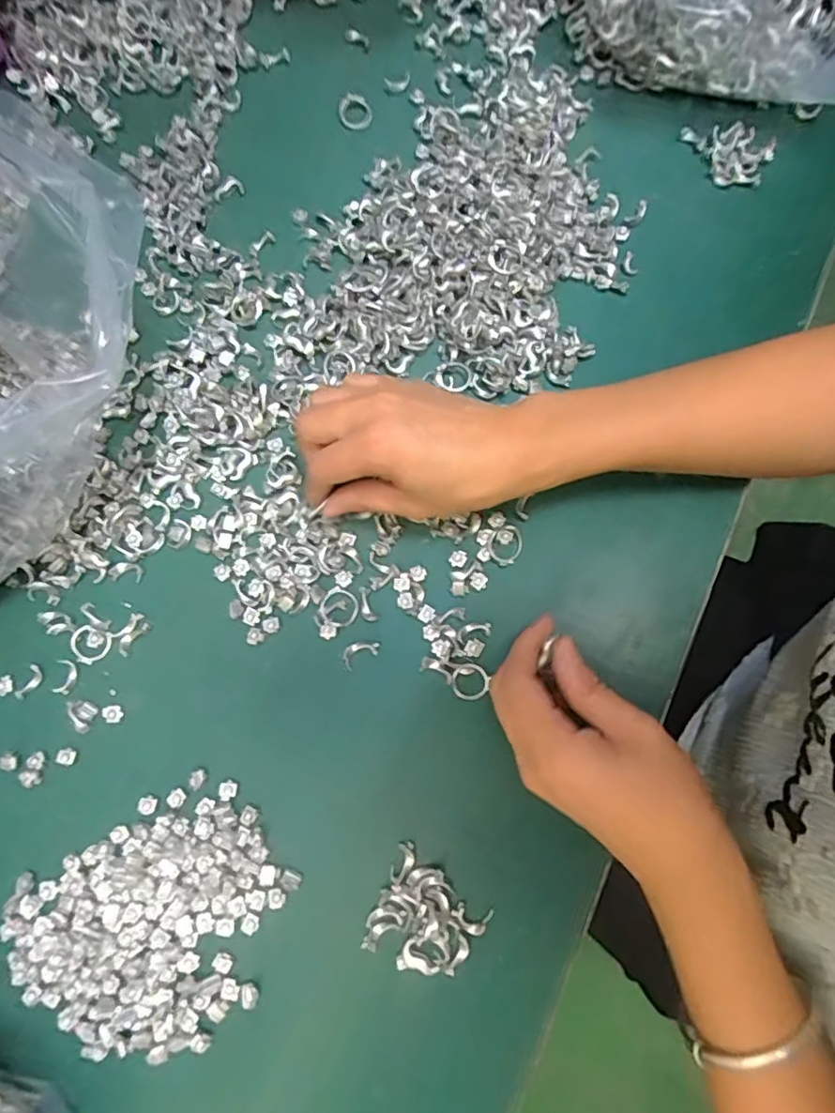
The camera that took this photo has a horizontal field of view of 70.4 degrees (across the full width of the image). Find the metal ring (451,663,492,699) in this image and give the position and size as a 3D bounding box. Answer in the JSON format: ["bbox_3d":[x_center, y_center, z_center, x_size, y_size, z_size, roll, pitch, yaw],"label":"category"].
[{"bbox_3d":[0.029,0.068,0.319,0.020,0.004,0.019,0,78,1],"label":"metal ring"}]

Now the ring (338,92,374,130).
[{"bbox_3d":[-0.043,-0.307,0.408,0.022,0.007,0.024,0,78,1],"label":"ring"}]

